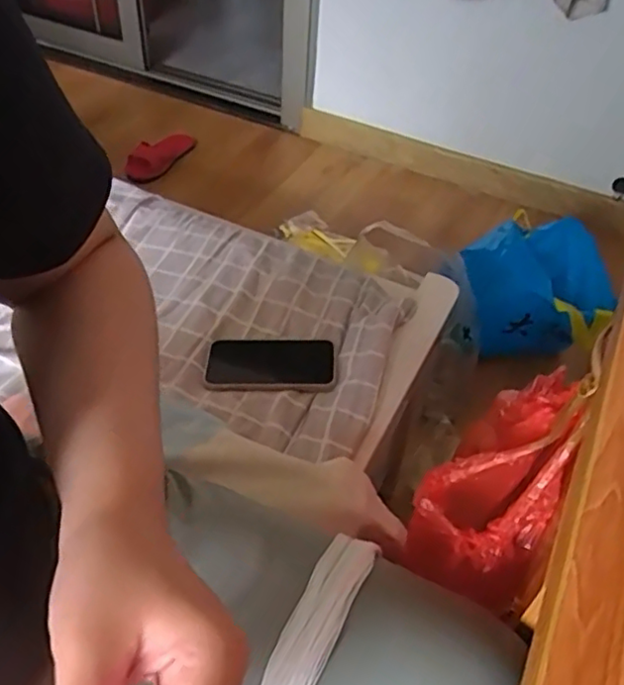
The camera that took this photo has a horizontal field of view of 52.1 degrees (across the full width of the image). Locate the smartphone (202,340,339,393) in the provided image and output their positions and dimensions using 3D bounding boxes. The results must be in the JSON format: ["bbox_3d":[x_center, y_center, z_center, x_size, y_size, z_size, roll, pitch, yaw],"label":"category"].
[{"bbox_3d":[-0.047,0.025,0.726,0.150,0.012,0.076,3,48,8],"label":"smartphone"}]

